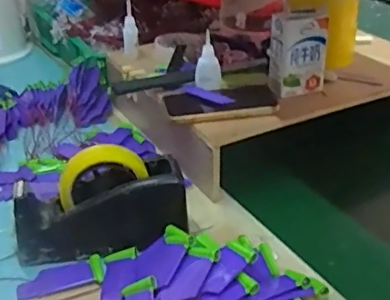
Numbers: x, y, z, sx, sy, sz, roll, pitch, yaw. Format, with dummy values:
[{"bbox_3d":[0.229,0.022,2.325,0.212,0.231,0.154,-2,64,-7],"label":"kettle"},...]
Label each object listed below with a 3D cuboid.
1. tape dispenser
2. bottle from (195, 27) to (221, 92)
[{"bbox_3d":[-0.105,0.060,0.613,0.185,0.105,0.064,-8,31,-10],"label":"tape dispenser"},{"bbox_3d":[0.017,-0.124,0.772,0.035,0.071,0.025,-1,31,1],"label":"bottle"}]

